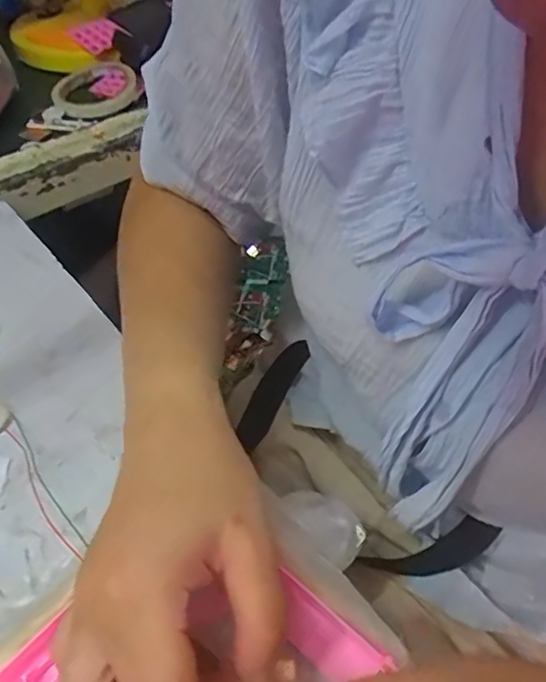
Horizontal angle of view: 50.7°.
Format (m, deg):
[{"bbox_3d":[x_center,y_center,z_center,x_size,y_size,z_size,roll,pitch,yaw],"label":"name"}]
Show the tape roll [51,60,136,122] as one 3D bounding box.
[{"bbox_3d":[-0.200,-0.284,0.644,0.090,0.018,0.106,-18,52,-16],"label":"tape roll"}]

